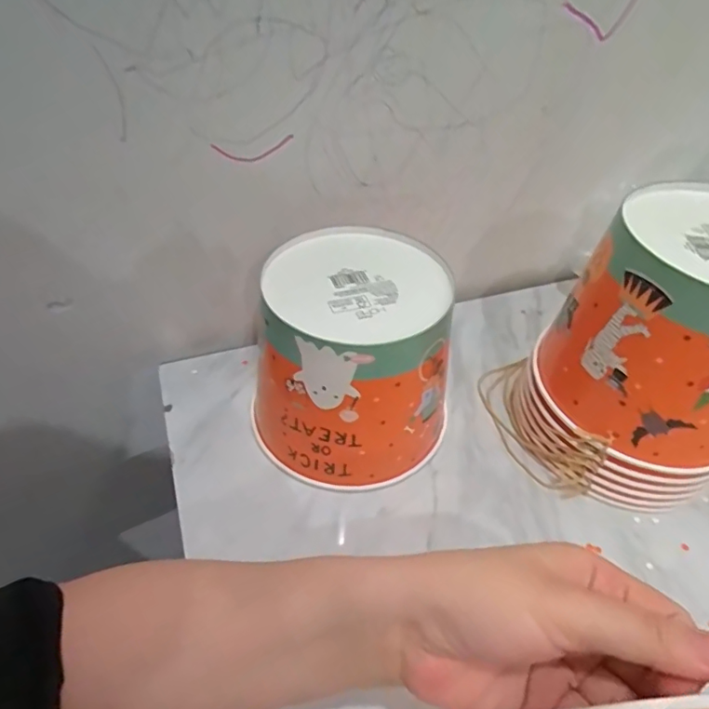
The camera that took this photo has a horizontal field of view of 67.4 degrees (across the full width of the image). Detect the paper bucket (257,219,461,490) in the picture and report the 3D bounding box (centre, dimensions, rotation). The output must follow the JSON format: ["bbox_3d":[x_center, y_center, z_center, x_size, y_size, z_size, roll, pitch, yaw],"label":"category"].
[{"bbox_3d":[0.004,0.004,0.399,0.136,0.134,0.139,5,45,1],"label":"paper bucket"}]

